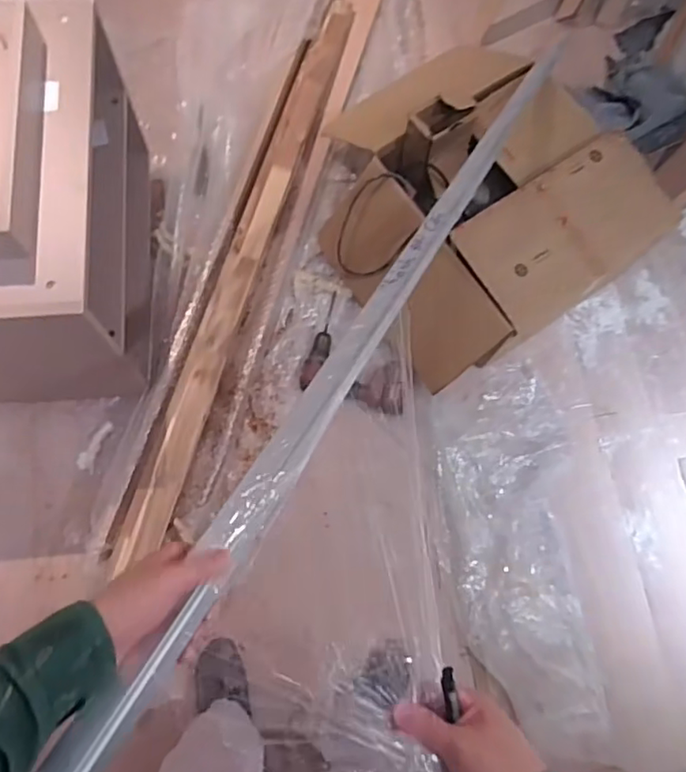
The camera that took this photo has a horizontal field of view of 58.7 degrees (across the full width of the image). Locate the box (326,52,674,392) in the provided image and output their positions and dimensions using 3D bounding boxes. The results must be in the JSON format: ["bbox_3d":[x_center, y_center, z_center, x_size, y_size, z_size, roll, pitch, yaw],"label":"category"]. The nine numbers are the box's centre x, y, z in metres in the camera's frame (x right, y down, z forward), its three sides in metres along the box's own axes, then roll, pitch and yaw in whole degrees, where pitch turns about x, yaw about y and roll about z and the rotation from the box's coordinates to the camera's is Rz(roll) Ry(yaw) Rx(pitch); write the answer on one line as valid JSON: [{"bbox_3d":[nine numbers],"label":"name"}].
[{"bbox_3d":[0.277,-0.440,1.388,0.633,0.243,0.693,-31,81,-8],"label":"box"}]

